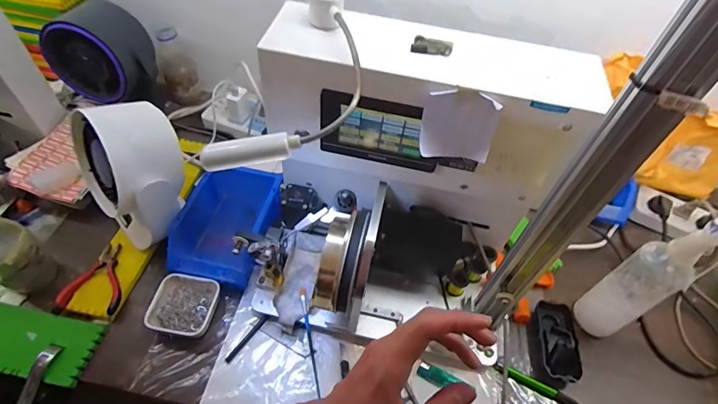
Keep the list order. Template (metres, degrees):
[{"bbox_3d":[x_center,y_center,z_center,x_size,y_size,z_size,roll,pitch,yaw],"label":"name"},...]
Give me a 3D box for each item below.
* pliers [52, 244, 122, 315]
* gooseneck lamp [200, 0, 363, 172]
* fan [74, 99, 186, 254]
[{"bbox_3d":[-0.387,0.111,0.595,0.079,0.015,0.113,0,51,-4],"label":"pliers"},{"bbox_3d":[-0.043,-0.111,0.378,0.099,0.034,0.229,19,67,11],"label":"gooseneck lamp"},{"bbox_3d":[-0.338,-0.042,0.615,0.132,0.210,0.168,-32,60,-26],"label":"fan"}]

